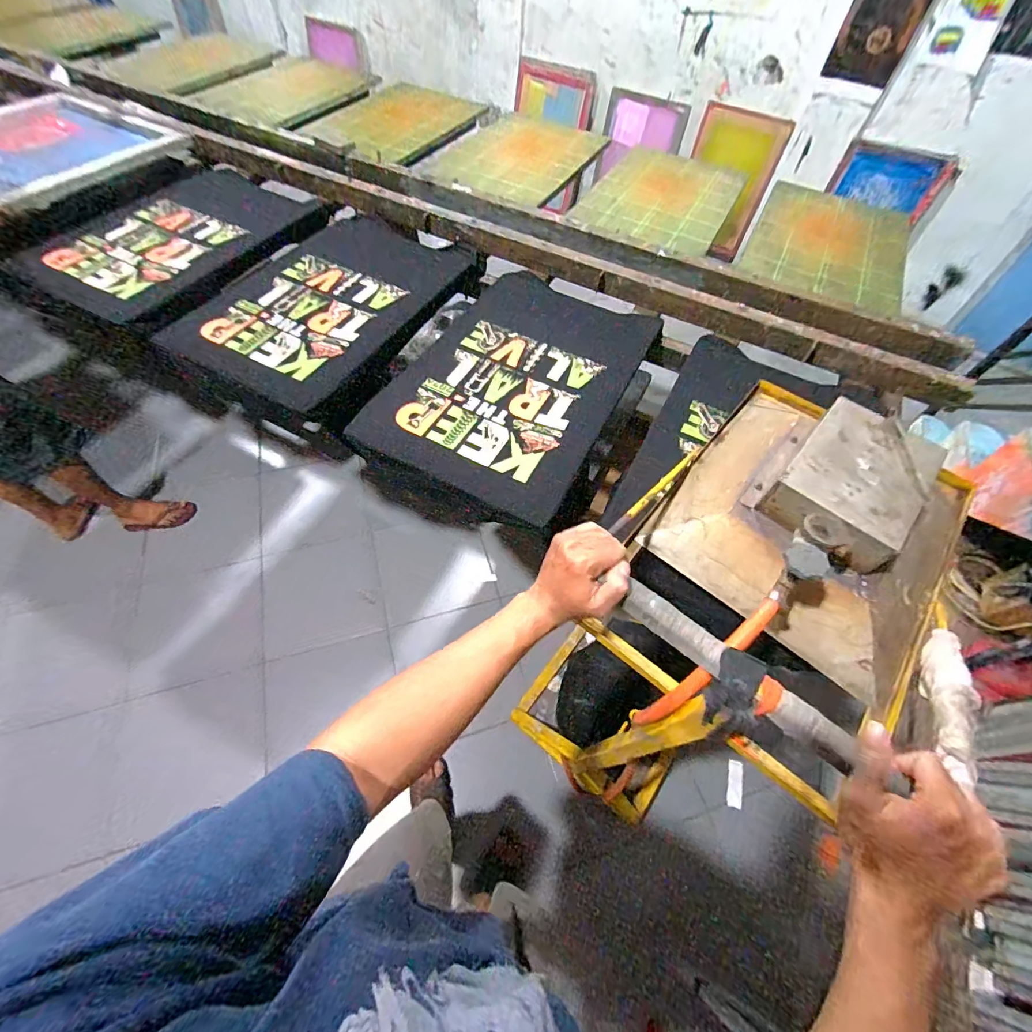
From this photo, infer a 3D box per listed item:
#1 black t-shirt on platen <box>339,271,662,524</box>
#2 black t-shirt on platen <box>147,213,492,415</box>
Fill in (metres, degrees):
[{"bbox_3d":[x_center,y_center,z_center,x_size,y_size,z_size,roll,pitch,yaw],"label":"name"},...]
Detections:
[{"bbox_3d":[0.033,-0.293,0.925,0.381,0.051,0.570,25,61,11],"label":"black t-shirt on platen"},{"bbox_3d":[-0.398,-0.511,1.046,0.416,0.059,0.619,23,58,8],"label":"black t-shirt on platen"}]

